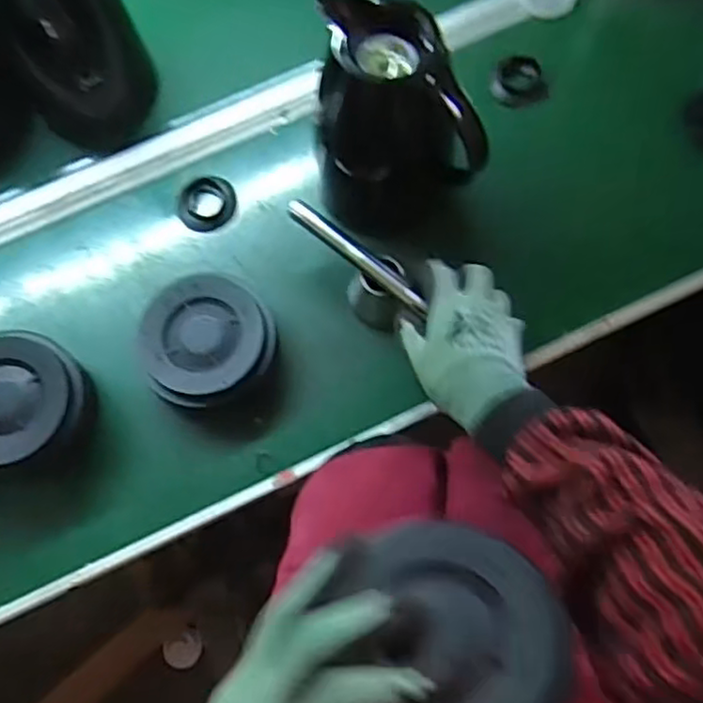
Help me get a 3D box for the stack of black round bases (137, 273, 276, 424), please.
[{"bbox_3d":[-0.132,-0.002,0.633,0.120,0.052,0.120,27,78,8],"label":"stack of black round bases"}]

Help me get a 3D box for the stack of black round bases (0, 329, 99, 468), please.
[{"bbox_3d":[-0.298,0.046,0.621,0.117,0.064,0.115,3,76,3],"label":"stack of black round bases"}]

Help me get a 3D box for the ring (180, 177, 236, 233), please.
[{"bbox_3d":[-0.144,-0.149,0.684,0.054,0.013,0.057,0,75,2],"label":"ring"}]

